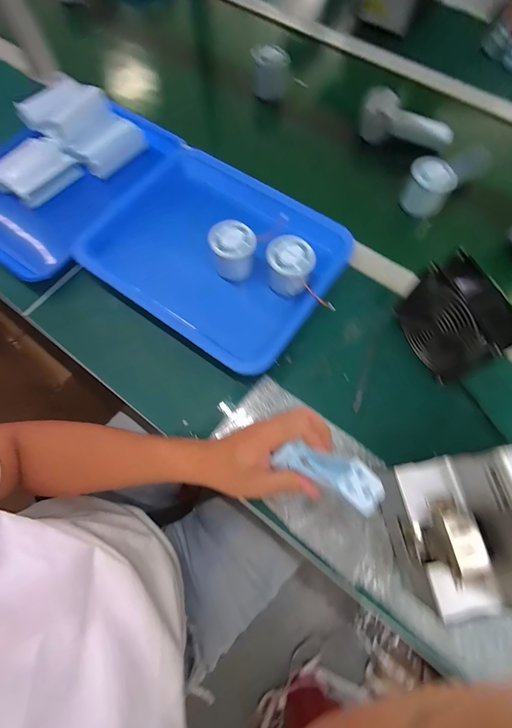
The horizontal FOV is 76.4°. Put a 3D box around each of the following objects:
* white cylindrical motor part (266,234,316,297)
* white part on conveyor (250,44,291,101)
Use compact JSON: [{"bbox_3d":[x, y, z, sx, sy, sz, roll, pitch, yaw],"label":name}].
[{"bbox_3d":[0.045,-0.133,0.432,0.059,0.045,0.056,0,70,0],"label":"white cylindrical motor part"},{"bbox_3d":[0.026,-0.533,0.601,0.062,0.085,0.035,11,70,4],"label":"white part on conveyor"}]

